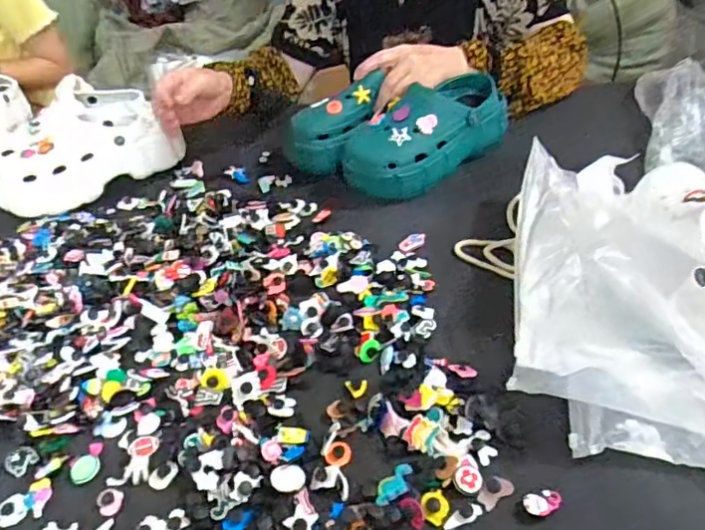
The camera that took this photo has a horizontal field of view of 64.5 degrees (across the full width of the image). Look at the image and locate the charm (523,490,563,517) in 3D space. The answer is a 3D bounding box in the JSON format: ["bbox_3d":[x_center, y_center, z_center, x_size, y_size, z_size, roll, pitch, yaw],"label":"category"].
[{"bbox_3d":[0.149,0.186,0.437,0.030,0.007,0.018,-17,43,-8],"label":"charm"}]

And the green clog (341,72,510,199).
[{"bbox_3d":[0.105,-0.182,0.780,0.251,0.103,0.103,-31,48,-20],"label":"green clog"}]

